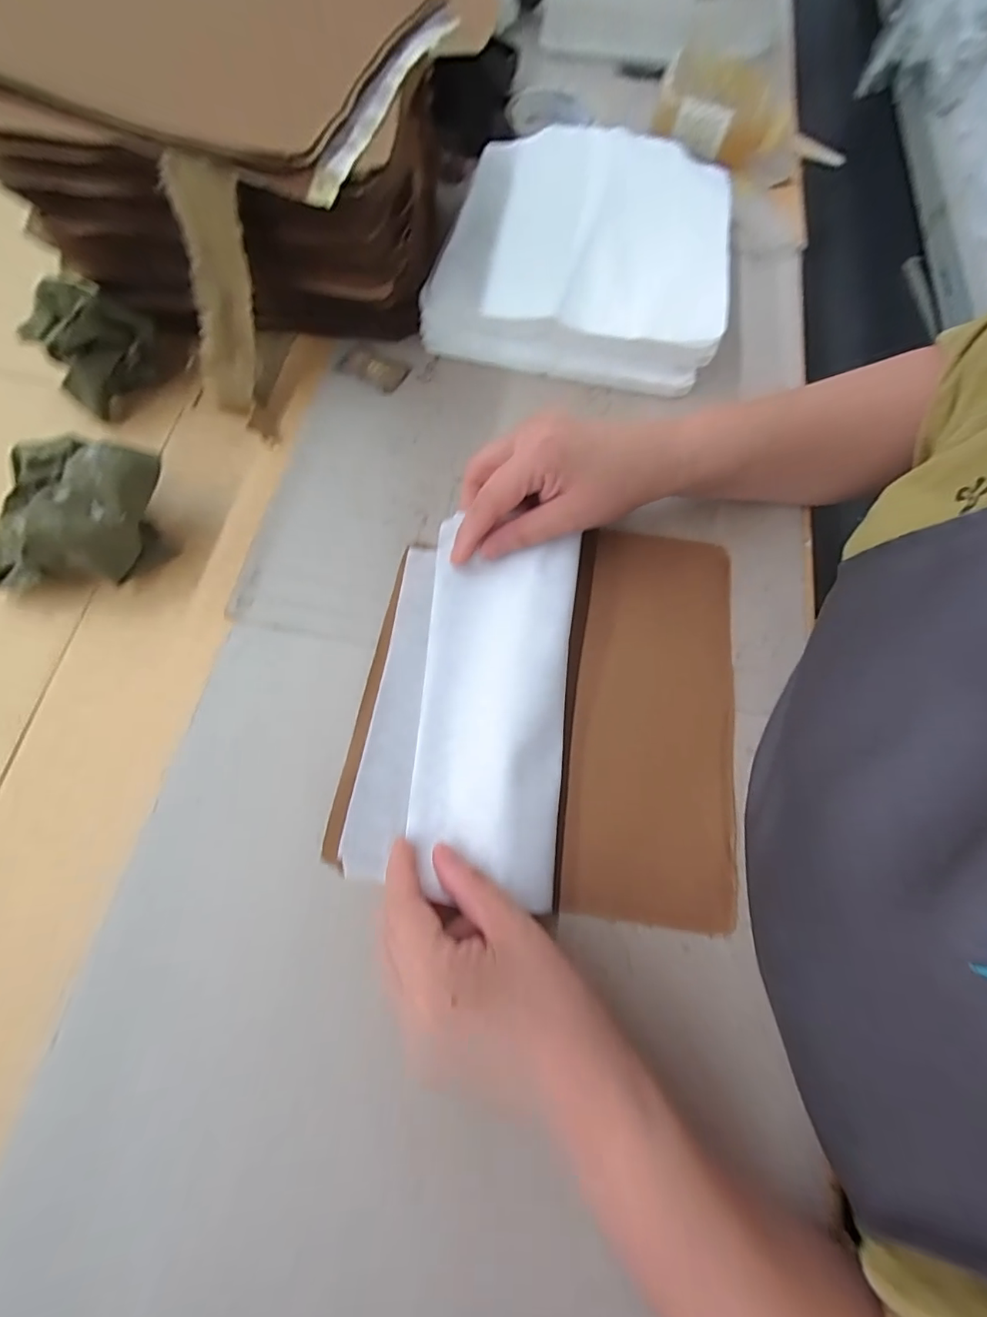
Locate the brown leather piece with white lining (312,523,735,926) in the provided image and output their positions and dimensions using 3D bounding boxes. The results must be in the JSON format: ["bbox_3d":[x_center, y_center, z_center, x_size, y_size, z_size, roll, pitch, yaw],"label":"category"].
[{"bbox_3d":[0.036,0.017,0.297,0.215,0.026,0.231,9,70,1],"label":"brown leather piece with white lining"}]

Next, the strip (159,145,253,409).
[{"bbox_3d":[-0.171,-0.221,0.314,0.035,0.131,0.017,26,46,7],"label":"strip"}]

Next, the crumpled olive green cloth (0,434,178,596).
[{"bbox_3d":[-0.249,-0.085,0.301,0.094,0.059,0.088,5,70,-1],"label":"crumpled olive green cloth"}]

